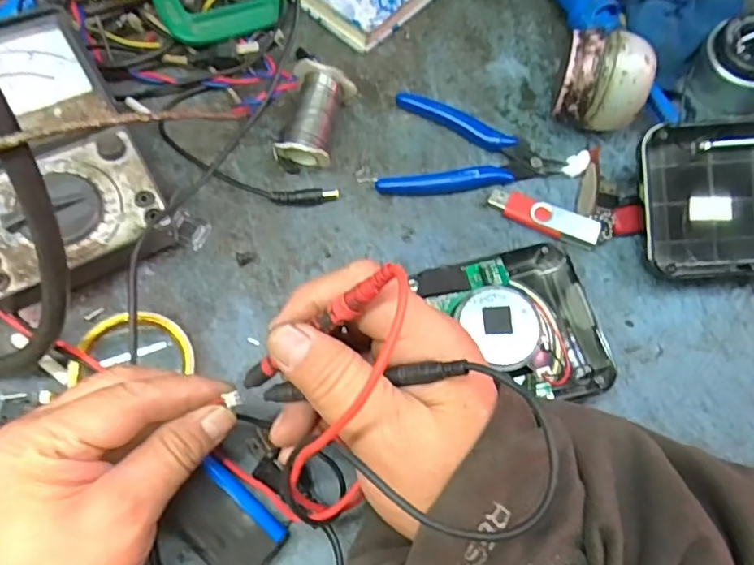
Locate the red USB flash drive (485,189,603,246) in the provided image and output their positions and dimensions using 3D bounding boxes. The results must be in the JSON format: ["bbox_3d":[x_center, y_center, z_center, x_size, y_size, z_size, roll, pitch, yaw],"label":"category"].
[{"bbox_3d":[0.110,-0.043,0.369,0.072,0.012,0.020,25,70,9],"label":"red USB flash drive"}]

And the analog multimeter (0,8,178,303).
[{"bbox_3d":[-0.209,-0.083,0.336,0.111,0.032,0.187,-30,71,-12],"label":"analog multimeter"}]

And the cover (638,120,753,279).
[{"bbox_3d":[0.221,-0.052,0.349,0.110,0.021,0.092,-3,90,3],"label":"cover"}]

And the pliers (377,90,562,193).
[{"bbox_3d":[0.065,-0.095,0.389,0.121,0.012,0.075,2,68,0],"label":"pliers"}]

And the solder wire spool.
[{"bbox_3d":[-0.044,-0.113,0.381,0.040,0.039,0.065,17,69,6],"label":"solder wire spool"}]

